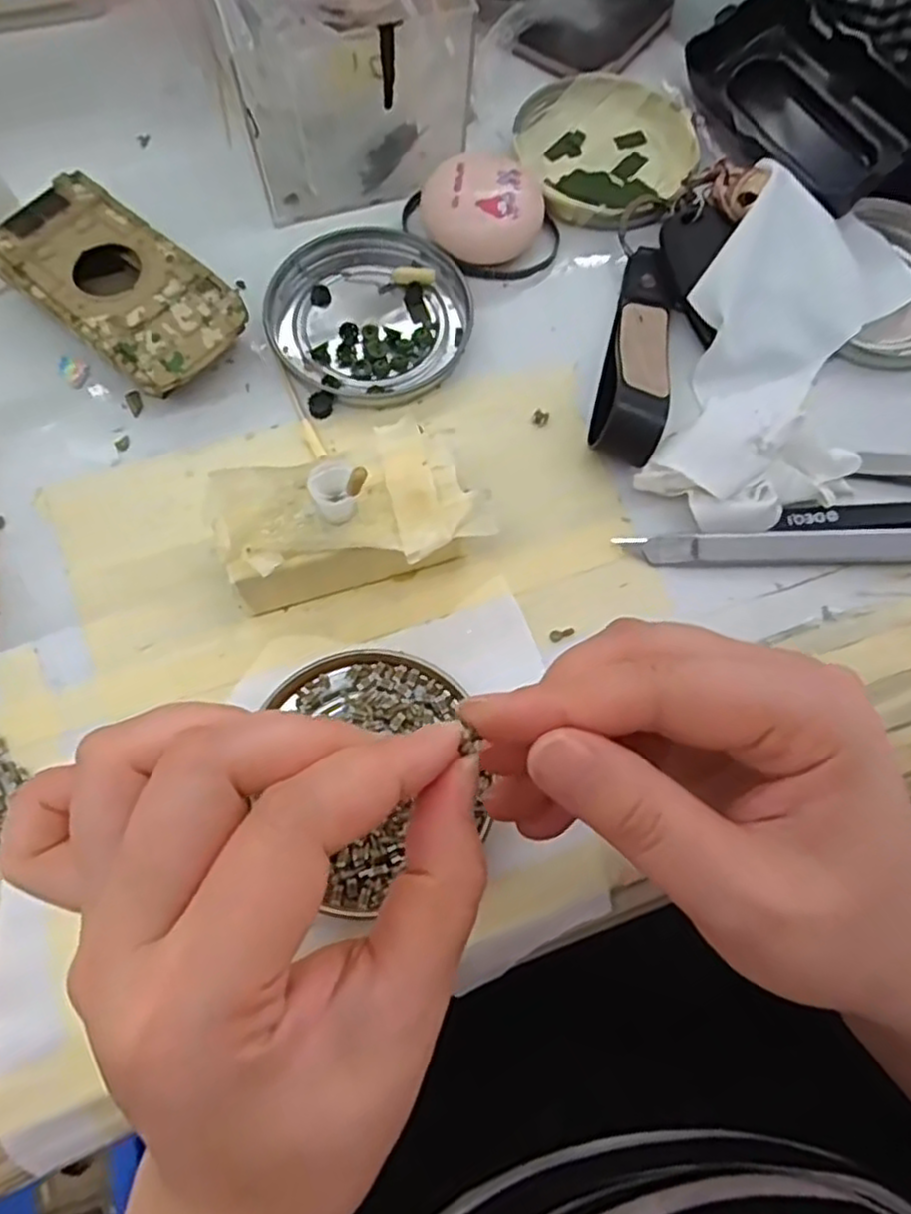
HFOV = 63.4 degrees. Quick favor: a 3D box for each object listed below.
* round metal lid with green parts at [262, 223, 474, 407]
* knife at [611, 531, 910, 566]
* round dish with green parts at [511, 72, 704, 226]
[{"bbox_3d":[-0.034,-0.117,0.293,0.074,0.009,0.079,1,71,-2],"label":"round metal lid with green parts"},{"bbox_3d":[0.128,-0.022,0.263,0.134,0.010,0.010,-1,71,-2],"label":"knife"},{"bbox_3d":[0.067,-0.201,0.325,0.075,0.013,0.084,-11,72,-6],"label":"round dish with green parts"}]

